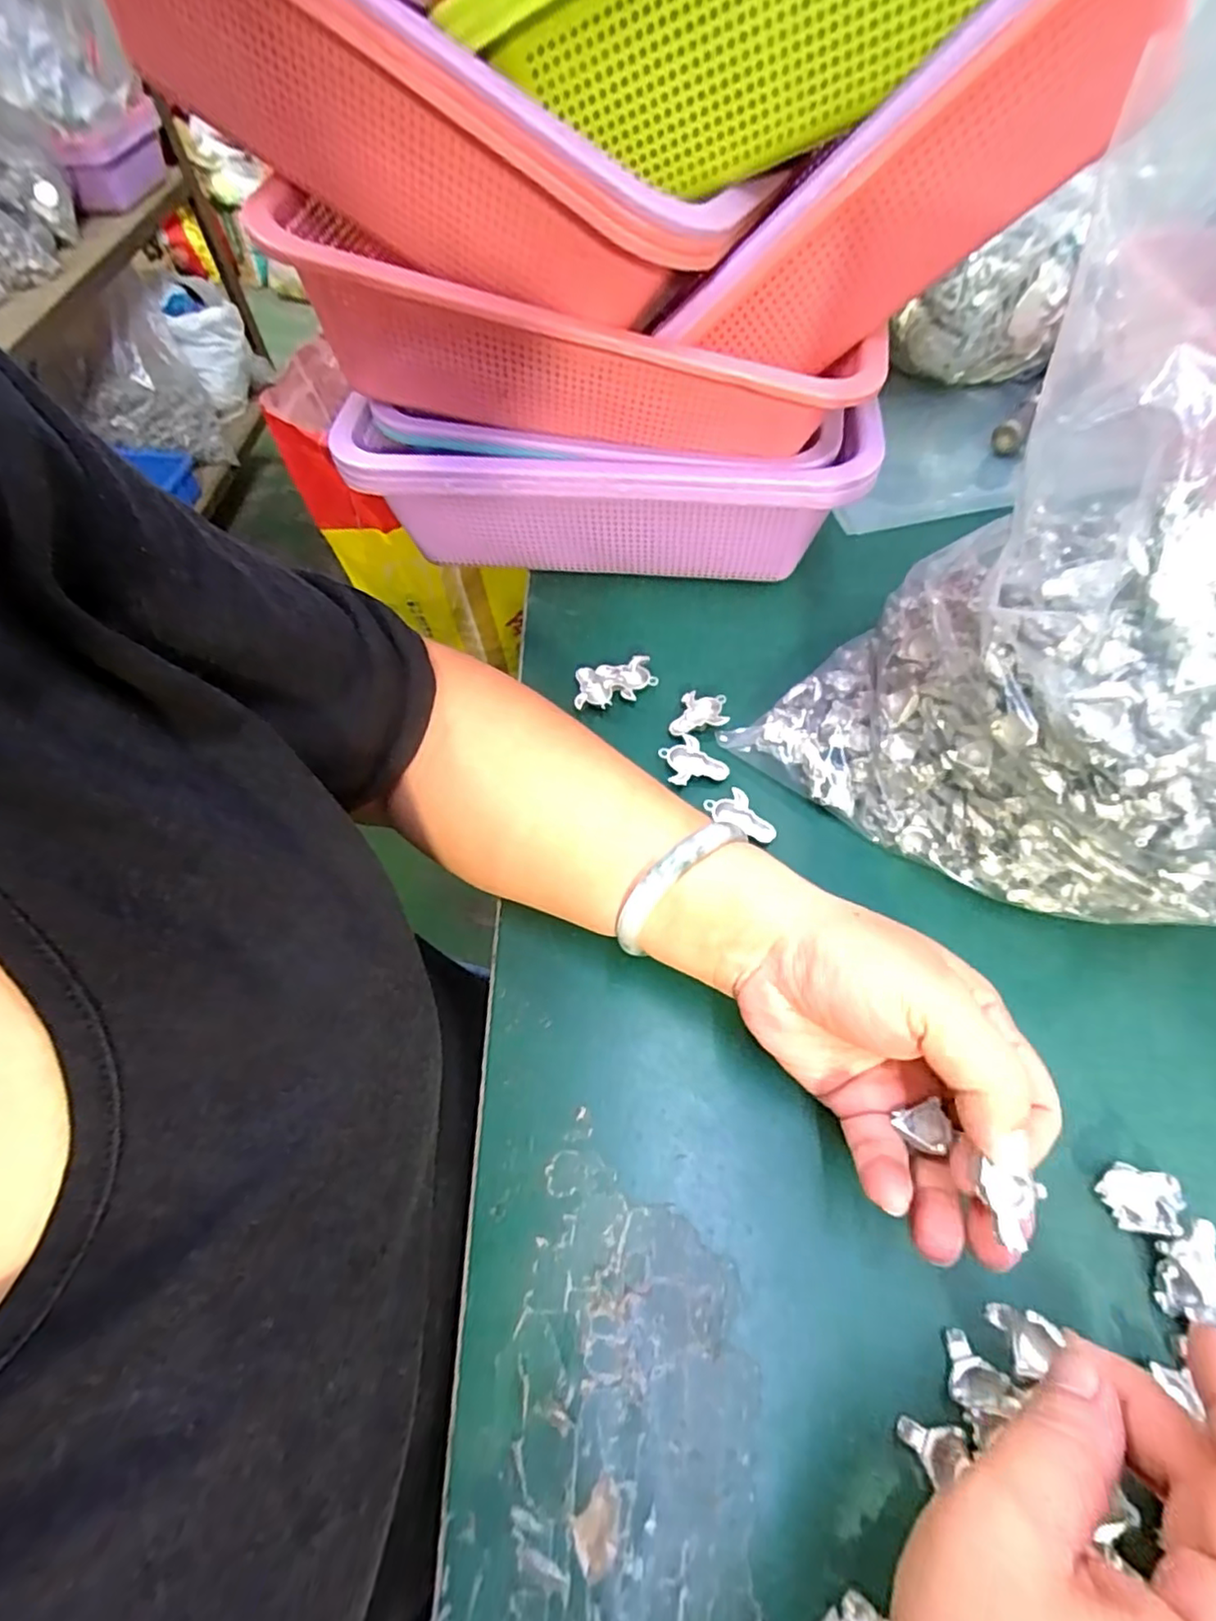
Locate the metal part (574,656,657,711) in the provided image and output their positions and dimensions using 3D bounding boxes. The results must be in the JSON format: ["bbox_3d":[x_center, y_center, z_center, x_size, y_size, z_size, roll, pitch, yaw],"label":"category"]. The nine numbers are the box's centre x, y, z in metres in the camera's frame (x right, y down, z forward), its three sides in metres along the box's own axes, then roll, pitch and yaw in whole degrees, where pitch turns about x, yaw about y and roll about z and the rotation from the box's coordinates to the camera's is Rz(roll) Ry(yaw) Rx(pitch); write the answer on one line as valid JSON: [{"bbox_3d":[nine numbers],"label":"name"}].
[{"bbox_3d":[0.004,-0.072,0.369,0.046,0.006,0.031,-6,58,-3],"label":"metal part"}]

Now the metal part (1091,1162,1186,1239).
[{"bbox_3d":[0.191,0.140,0.233,0.024,0.014,0.020,20,60,13],"label":"metal part"}]

